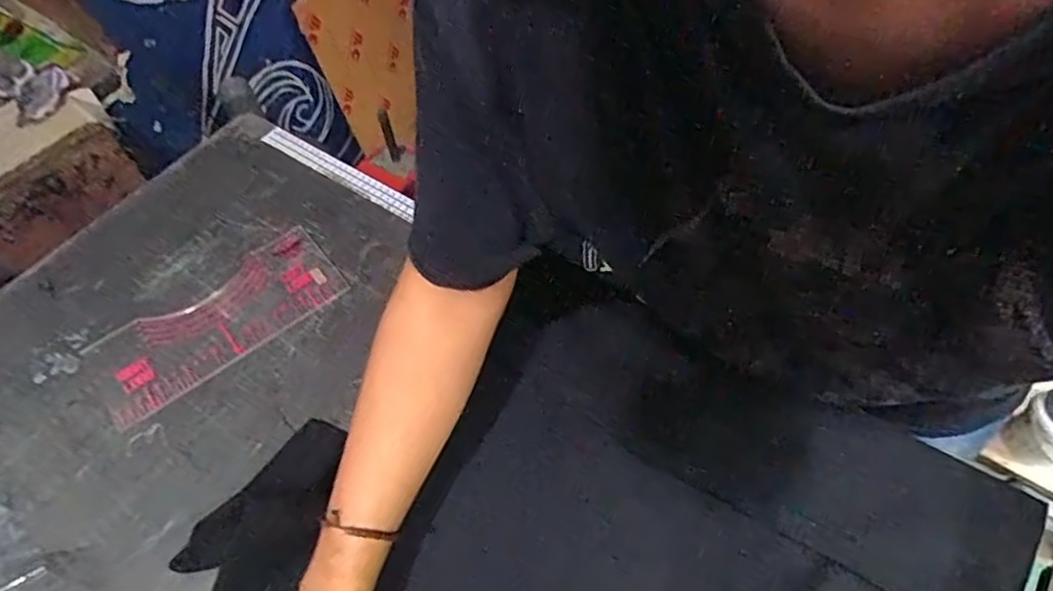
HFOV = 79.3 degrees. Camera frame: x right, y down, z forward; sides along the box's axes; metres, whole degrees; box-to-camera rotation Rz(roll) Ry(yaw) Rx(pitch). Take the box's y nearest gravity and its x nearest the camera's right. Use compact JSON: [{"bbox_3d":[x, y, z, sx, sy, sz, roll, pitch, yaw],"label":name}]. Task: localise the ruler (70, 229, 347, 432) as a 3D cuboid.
[{"bbox_3d":[-0.332,0.025,0.675,0.264,0.009,0.114,-37,62,-20],"label":"ruler"}]

